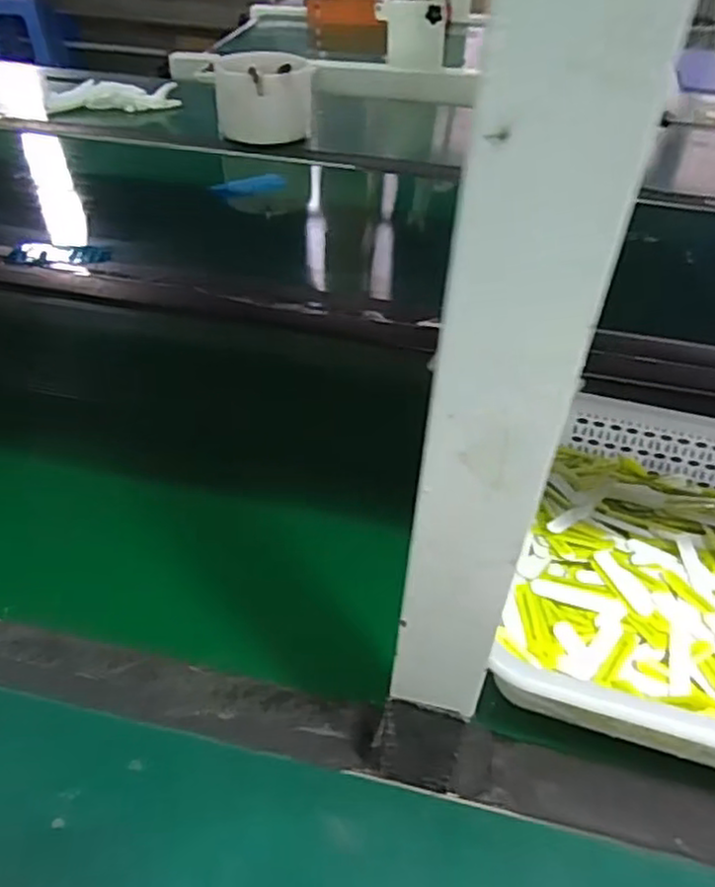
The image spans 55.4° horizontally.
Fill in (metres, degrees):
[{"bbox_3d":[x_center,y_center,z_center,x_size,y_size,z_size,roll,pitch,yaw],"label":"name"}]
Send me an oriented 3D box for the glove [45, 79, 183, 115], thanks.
[{"bbox_3d":[-0.462,-0.655,1.293,0.241,0.048,0.053,-6,42,-10],"label":"glove"}]

